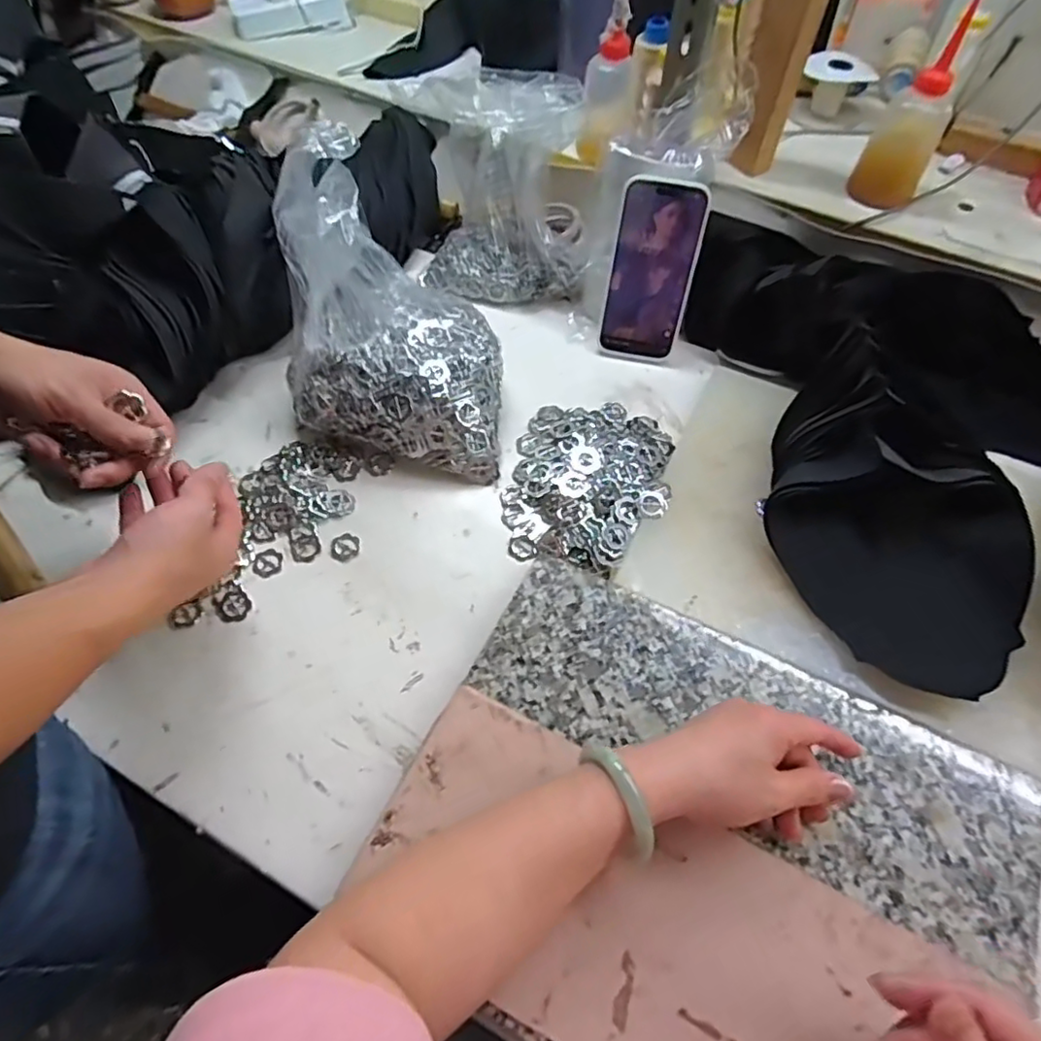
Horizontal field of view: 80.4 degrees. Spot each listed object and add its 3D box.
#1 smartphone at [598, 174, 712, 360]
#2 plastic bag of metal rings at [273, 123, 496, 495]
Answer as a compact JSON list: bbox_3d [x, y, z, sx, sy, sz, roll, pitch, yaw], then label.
[{"bbox_3d":[0.129,-0.242,0.608,0.081,0.165,0.012,12,37,7],"label":"smartphone"},{"bbox_3d":[-0.105,-0.179,0.499,0.199,0.224,0.165,14,58,8],"label":"plastic bag of metal rings"}]

